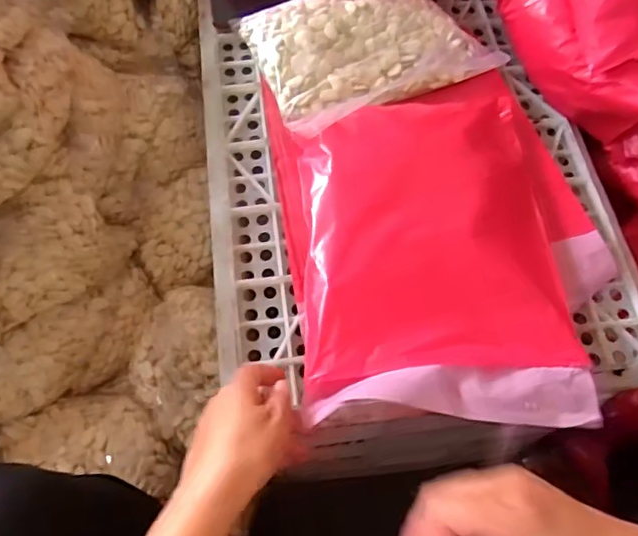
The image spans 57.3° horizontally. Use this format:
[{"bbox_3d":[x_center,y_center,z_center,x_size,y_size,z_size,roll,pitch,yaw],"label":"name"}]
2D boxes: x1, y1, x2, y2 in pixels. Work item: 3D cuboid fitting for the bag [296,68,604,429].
[{"bbox_3d":[0.099,-0.043,0.524,0.226,0.043,0.358,-1,64,-3],"label":"bag"}]

